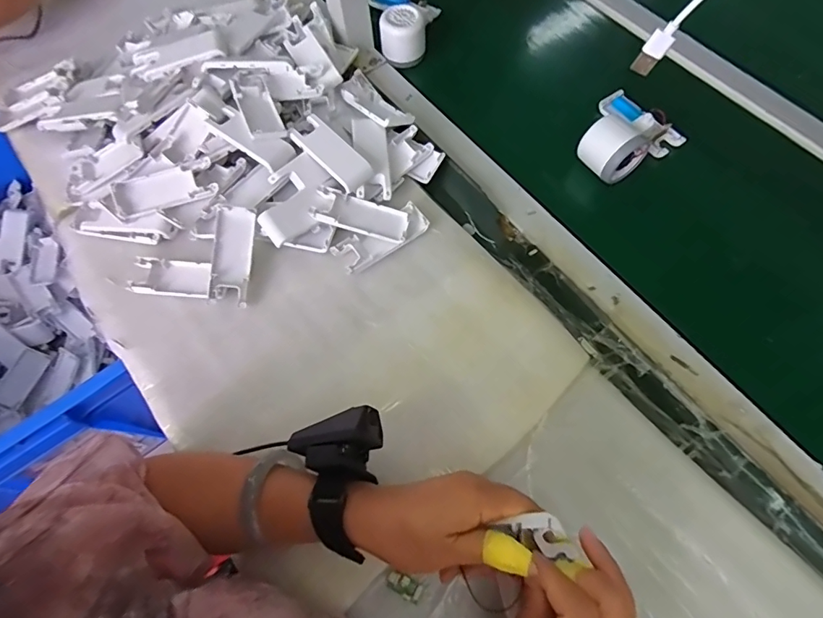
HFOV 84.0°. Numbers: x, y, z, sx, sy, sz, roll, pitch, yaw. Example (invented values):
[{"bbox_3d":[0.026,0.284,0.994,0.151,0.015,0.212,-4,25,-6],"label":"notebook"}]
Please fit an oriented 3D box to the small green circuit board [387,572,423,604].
[{"bbox_3d":[-0.006,0.224,0.368,0.027,0.004,0.014,27,71,12],"label":"small green circuit board"}]

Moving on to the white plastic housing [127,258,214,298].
[{"bbox_3d":[-0.249,-0.034,0.480,0.089,0.012,0.040,5,68,4],"label":"white plastic housing"}]

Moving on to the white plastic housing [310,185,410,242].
[{"bbox_3d":[-0.053,-0.101,0.490,0.097,0.010,0.039,15,68,-9],"label":"white plastic housing"}]

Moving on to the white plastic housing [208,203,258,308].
[{"bbox_3d":[-0.186,-0.055,0.473,0.038,0.013,0.101,5,85,4],"label":"white plastic housing"}]

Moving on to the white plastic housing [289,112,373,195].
[{"bbox_3d":[-0.087,-0.170,0.502,0.097,0.022,0.039,42,74,17],"label":"white plastic housing"}]

